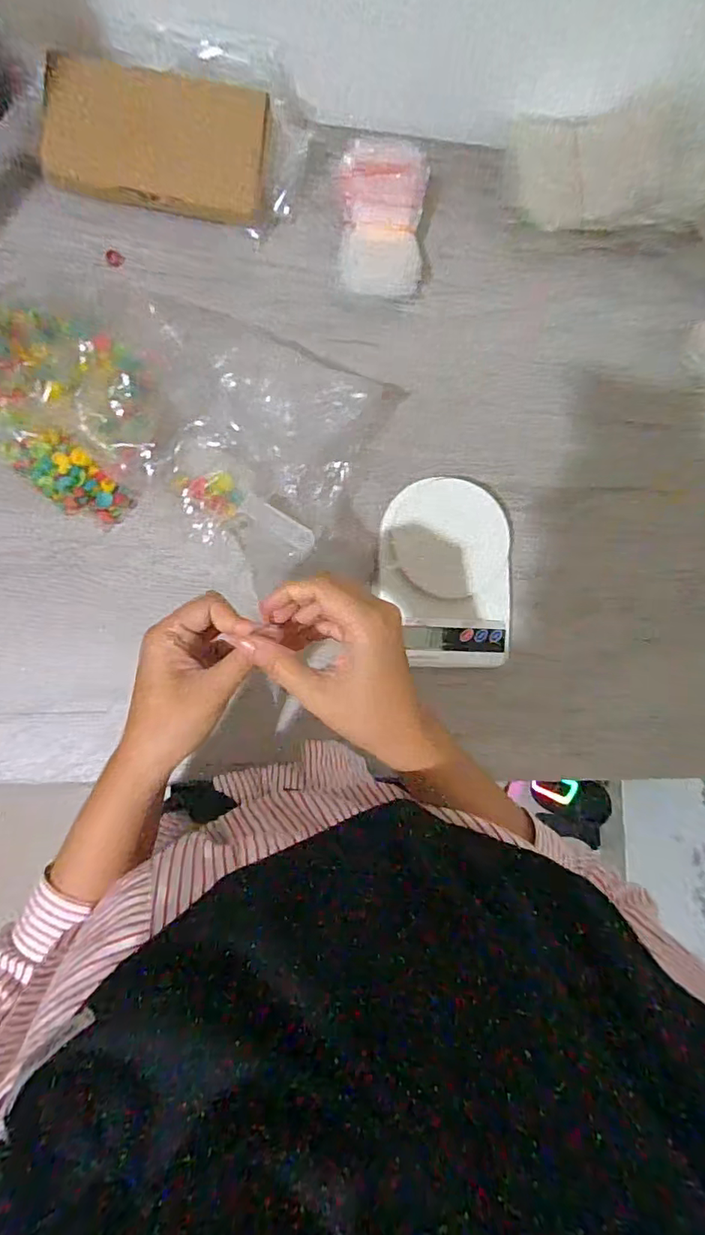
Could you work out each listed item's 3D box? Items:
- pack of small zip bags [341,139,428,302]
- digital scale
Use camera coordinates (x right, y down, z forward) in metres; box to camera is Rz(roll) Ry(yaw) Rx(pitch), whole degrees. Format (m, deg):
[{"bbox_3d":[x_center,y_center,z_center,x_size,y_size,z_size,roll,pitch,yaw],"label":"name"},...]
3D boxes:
[{"bbox_3d":[0.030,-0.392,0.536,0.083,0.008,0.131,3,104,4],"label":"pack of small zip bags"},{"bbox_3d":[0.091,-0.040,0.517,0.126,0.028,0.172,2,84,-7],"label":"digital scale"}]

